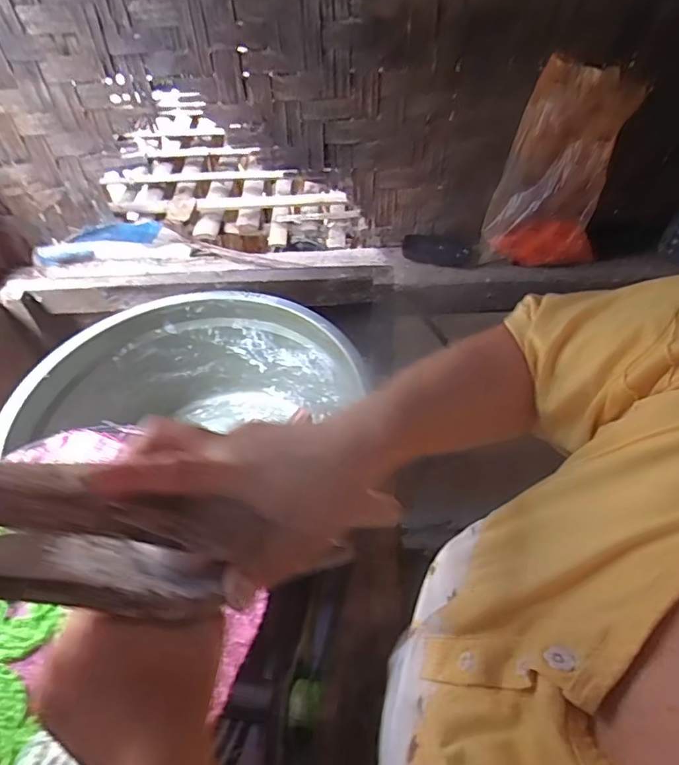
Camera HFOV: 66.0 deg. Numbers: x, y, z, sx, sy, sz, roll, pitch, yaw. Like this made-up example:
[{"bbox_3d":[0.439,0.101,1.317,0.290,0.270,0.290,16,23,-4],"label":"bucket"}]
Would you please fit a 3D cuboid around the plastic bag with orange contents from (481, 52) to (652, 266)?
[{"bbox_3d":[0.303,-0.283,0.722,0.167,0.278,0.047,9,51,11],"label":"plastic bag with orange contents"}]

